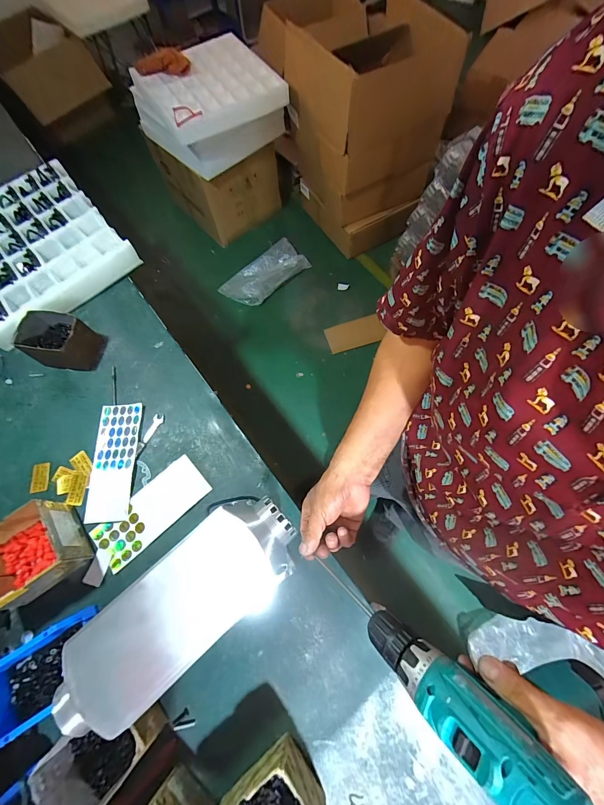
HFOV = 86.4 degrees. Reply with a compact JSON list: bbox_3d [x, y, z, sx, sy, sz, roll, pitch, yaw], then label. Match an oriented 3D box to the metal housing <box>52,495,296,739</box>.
[{"bbox_3d":[-0.175,0.300,0.460,0.381,0.099,0.144,-42,72,-13],"label":"metal housing"}]

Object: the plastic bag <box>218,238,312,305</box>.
[{"bbox_3d":[-0.202,-0.708,1.779,0.509,0.105,0.227,-41,72,-12],"label":"plastic bag"}]

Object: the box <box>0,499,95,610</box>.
[{"bbox_3d":[-0.516,0.286,0.613,0.153,0.098,0.139,-33,70,-10],"label":"box"}]

